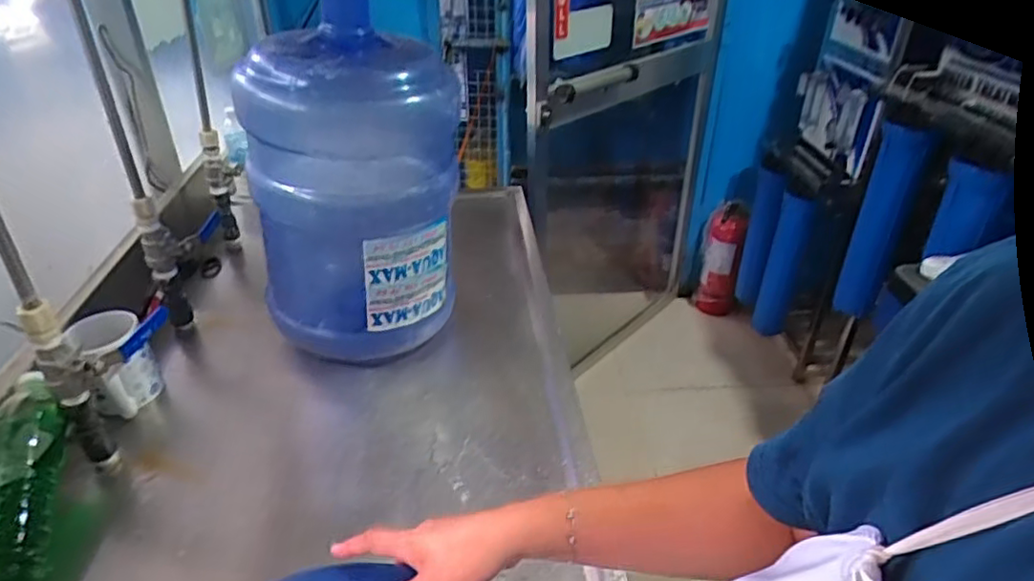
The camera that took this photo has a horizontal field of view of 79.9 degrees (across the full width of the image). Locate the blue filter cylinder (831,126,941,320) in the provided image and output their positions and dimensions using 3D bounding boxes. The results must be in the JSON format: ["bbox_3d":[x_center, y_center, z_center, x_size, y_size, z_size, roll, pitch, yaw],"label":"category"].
[{"bbox_3d":[0.926,-0.169,1.576,0.107,0.522,0.117,23,39,30],"label":"blue filter cylinder"}]

